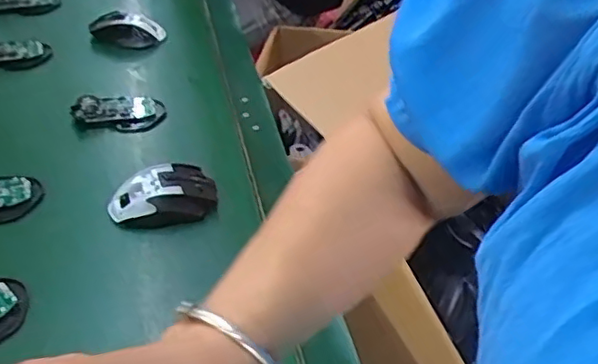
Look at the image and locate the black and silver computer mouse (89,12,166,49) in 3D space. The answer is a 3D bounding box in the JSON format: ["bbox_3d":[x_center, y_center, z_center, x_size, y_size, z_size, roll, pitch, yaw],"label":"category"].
[{"bbox_3d":[-0.279,-0.249,1.015,0.115,0.031,0.067,1,39,-8],"label":"black and silver computer mouse"}]

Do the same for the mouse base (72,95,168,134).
[{"bbox_3d":[-0.240,-0.095,0.832,0.117,0.023,0.064,-3,40,-13],"label":"mouse base"}]

